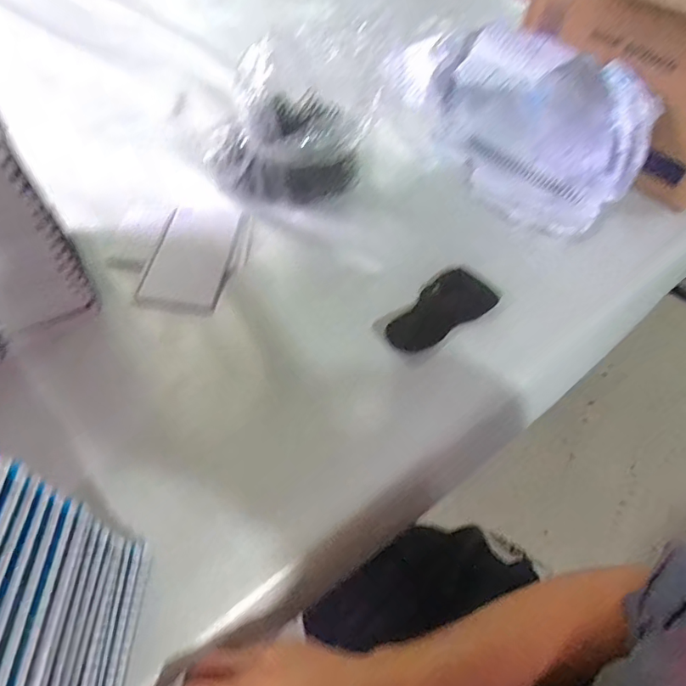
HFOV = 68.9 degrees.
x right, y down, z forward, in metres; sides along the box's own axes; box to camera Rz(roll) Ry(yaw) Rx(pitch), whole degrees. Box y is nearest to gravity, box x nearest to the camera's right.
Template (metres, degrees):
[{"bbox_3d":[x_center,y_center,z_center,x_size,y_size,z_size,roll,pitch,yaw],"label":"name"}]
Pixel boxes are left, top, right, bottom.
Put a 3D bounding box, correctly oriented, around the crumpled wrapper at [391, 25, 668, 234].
[{"bbox_3d":[0.198,-0.259,0.578,0.283,0.153,0.101,34,61,20],"label":"crumpled wrapper"}]

